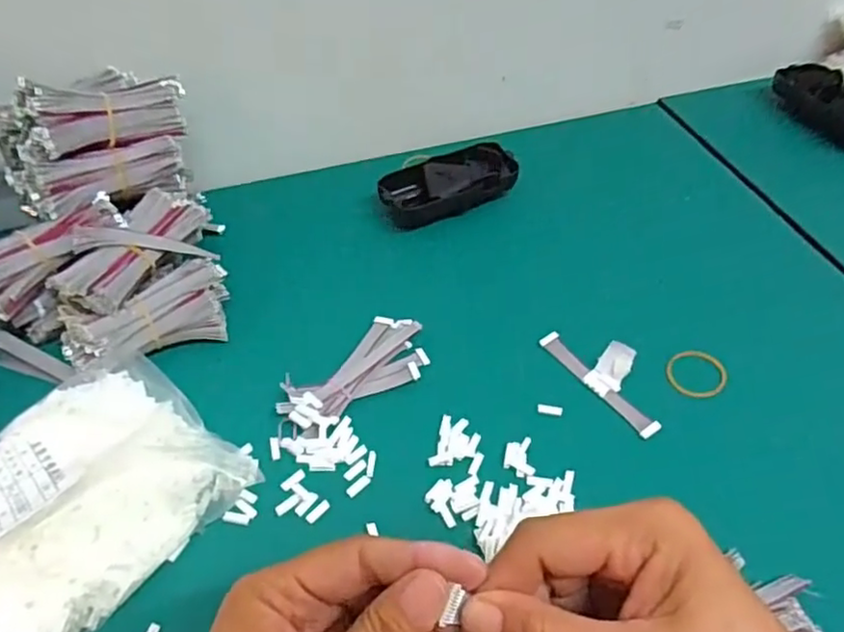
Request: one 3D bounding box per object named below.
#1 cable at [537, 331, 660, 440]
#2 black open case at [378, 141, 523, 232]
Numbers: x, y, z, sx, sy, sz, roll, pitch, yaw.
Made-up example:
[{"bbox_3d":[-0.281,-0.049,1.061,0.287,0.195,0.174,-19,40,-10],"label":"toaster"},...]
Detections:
[{"bbox_3d":[0.114,0.032,0.381,0.030,0.017,0.087,-28,53,-22],"label":"cable"},{"bbox_3d":[0.020,-0.107,0.503,0.108,0.035,0.042,-16,49,-12],"label":"black open case"}]

